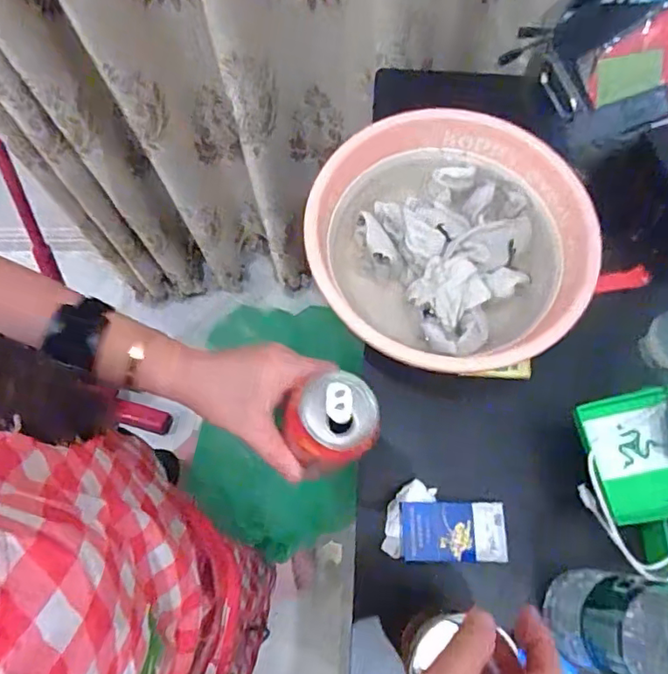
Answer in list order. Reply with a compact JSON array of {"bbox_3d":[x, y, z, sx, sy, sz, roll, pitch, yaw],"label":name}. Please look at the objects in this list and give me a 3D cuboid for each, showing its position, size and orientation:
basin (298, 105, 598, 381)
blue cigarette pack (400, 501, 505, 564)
[{"bbox_3d":[0.117,-0.088,0.591,0.268,0.115,0.272,0,71,-1],"label":"basin"},{"bbox_3d":[0.116,0.189,0.537,0.101,0.018,0.054,1,71,-1],"label":"blue cigarette pack"}]

